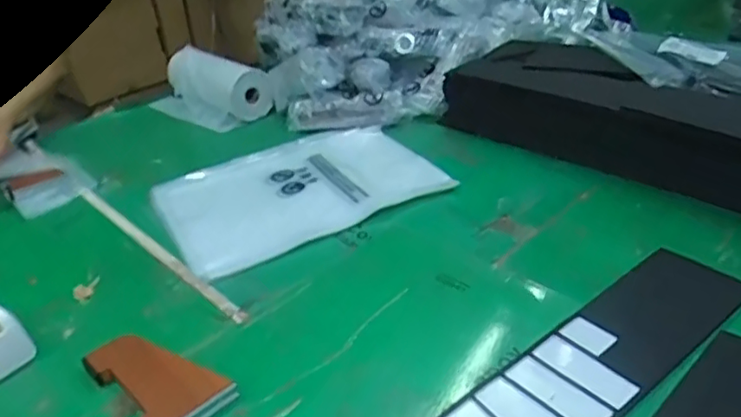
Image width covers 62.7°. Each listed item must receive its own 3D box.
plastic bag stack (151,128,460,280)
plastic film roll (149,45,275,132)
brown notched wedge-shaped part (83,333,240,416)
[{"bbox_3d":[-0.109,-0.033,0.873,0.356,0.020,0.281,-21,32,-21],"label":"plastic bag stack"},{"bbox_3d":[-0.318,-0.232,1.173,0.271,0.107,0.107,18,38,37],"label":"plastic film roll"},{"bbox_3d":[-0.203,0.159,0.567,0.152,0.019,0.079,19,39,39],"label":"brown notched wedge-shaped part"}]

